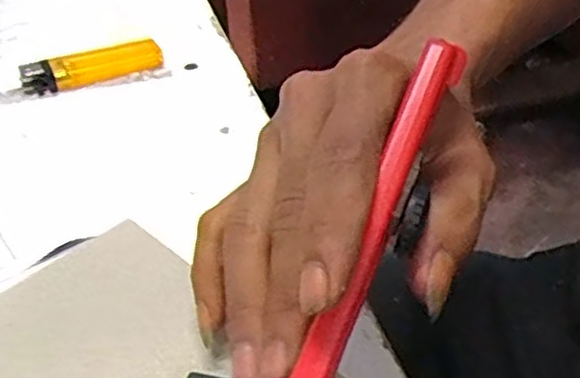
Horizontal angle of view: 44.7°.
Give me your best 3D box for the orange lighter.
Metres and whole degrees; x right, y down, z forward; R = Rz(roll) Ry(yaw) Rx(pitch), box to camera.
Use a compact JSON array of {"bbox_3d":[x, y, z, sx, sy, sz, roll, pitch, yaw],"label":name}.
[{"bbox_3d":[-0.117,-0.073,0.419,0.080,0.014,0.025,-16,40,-17],"label":"orange lighter"}]

